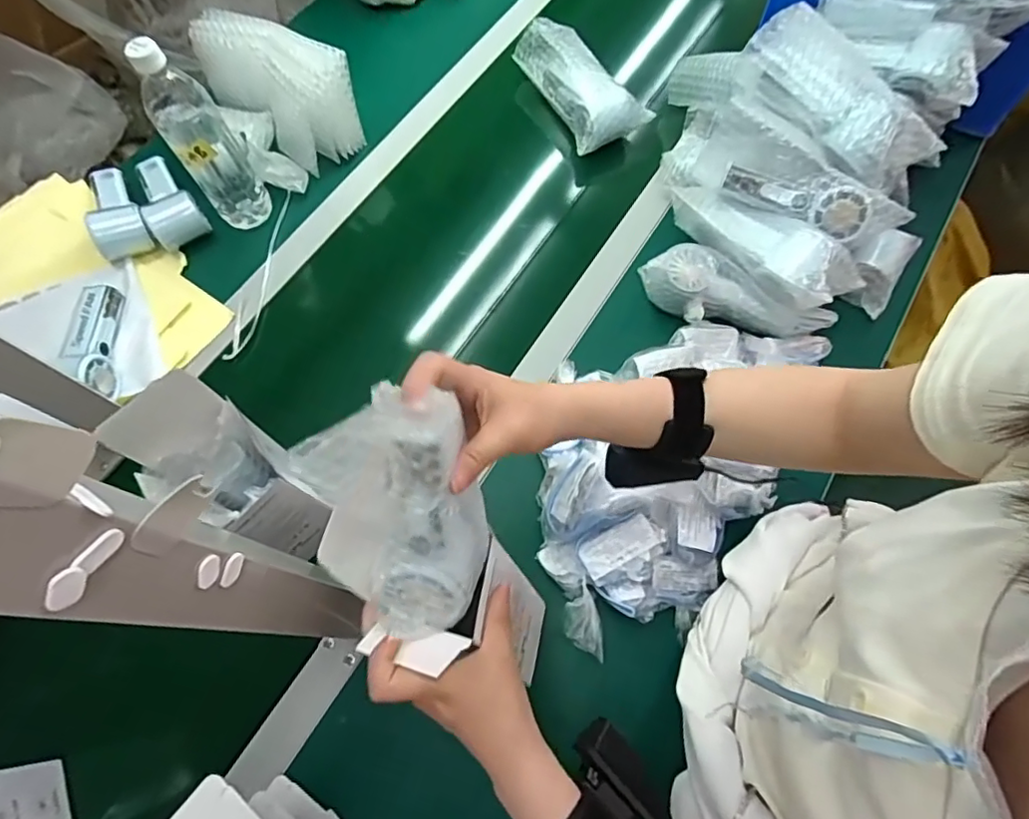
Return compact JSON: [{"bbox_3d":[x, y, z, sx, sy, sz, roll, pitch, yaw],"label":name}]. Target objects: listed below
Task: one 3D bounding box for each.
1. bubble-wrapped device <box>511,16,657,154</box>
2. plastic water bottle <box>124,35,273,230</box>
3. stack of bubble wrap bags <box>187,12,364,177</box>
[{"bbox_3d":[0.086,-0.441,0.753,0.091,0.046,0.201,-26,69,-10],"label":"bubble-wrapped device"},{"bbox_3d":[-0.354,-0.305,0.642,0.074,0.222,0.067,-30,70,-11],"label":"plastic water bottle"},{"bbox_3d":[-0.305,-0.419,0.728,0.203,0.116,0.089,35,72,15],"label":"stack of bubble wrap bags"}]

